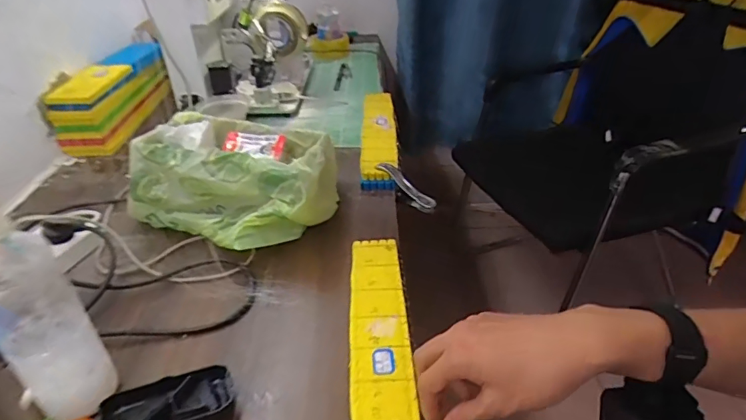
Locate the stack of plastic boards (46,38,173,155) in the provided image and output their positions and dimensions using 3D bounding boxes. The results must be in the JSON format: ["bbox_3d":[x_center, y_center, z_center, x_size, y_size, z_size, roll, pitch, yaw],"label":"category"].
[{"bbox_3d":[-0.516,-0.222,0.936,0.115,0.117,0.262,4,35,8],"label":"stack of plastic boards"}]

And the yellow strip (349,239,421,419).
[{"bbox_3d":[0.008,0.143,0.475,0.061,0.012,0.342,-2,34,-1],"label":"yellow strip"}]

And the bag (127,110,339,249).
[{"bbox_3d":[-0.193,-0.038,0.660,0.259,0.107,0.215,6,35,10],"label":"bag"}]

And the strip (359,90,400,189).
[{"bbox_3d":[0.009,-0.143,0.872,0.060,0.037,0.330,-1,34,0],"label":"strip"}]

